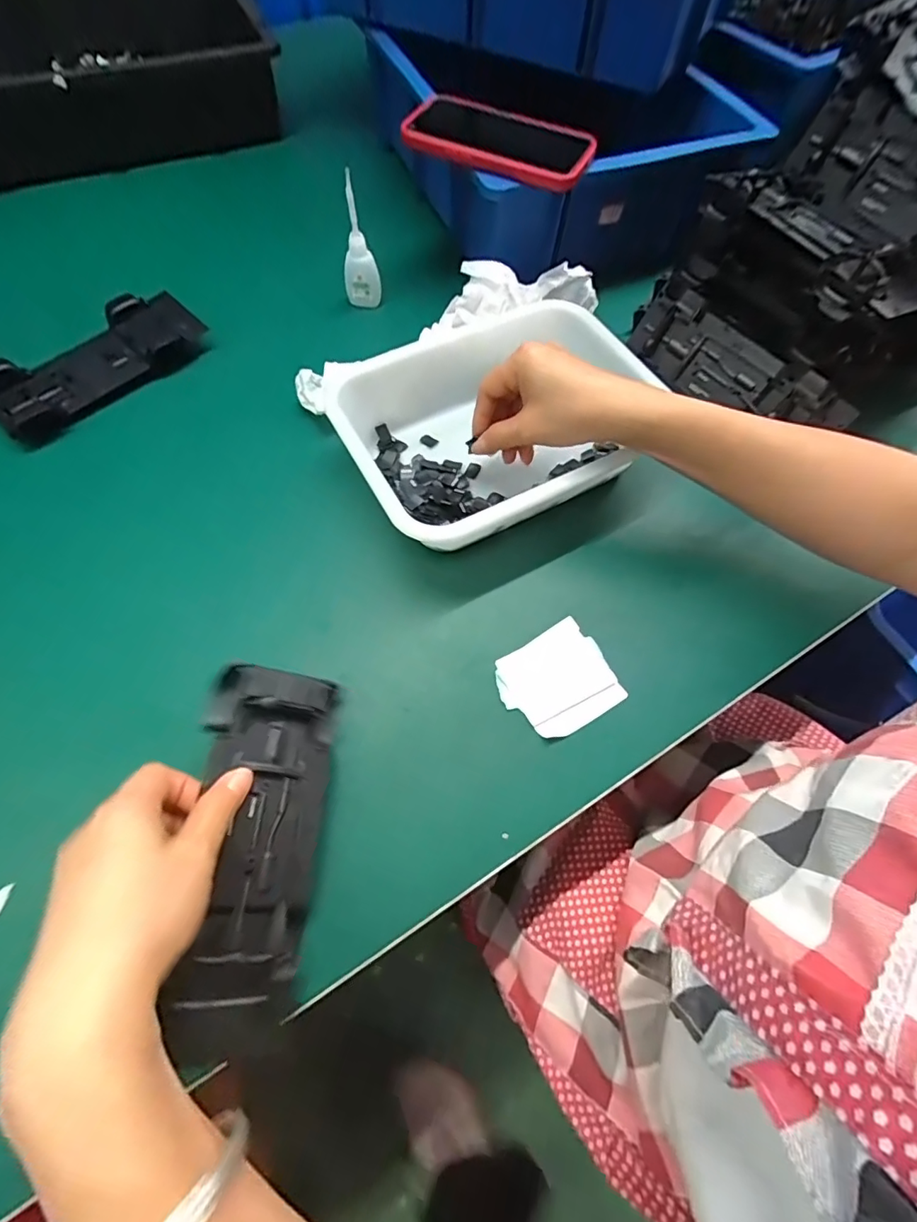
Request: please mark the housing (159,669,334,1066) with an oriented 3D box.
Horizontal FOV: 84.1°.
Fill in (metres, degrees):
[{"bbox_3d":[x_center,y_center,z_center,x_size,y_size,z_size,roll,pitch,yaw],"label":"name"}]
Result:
[{"bbox_3d":[-0.111,0.128,0.286,0.077,0.035,0.189,18,65,-37],"label":"housing"}]

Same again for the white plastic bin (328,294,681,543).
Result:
[{"bbox_3d":[0.027,-0.155,0.423,0.243,0.061,0.181,-28,68,-15],"label":"white plastic bin"}]

